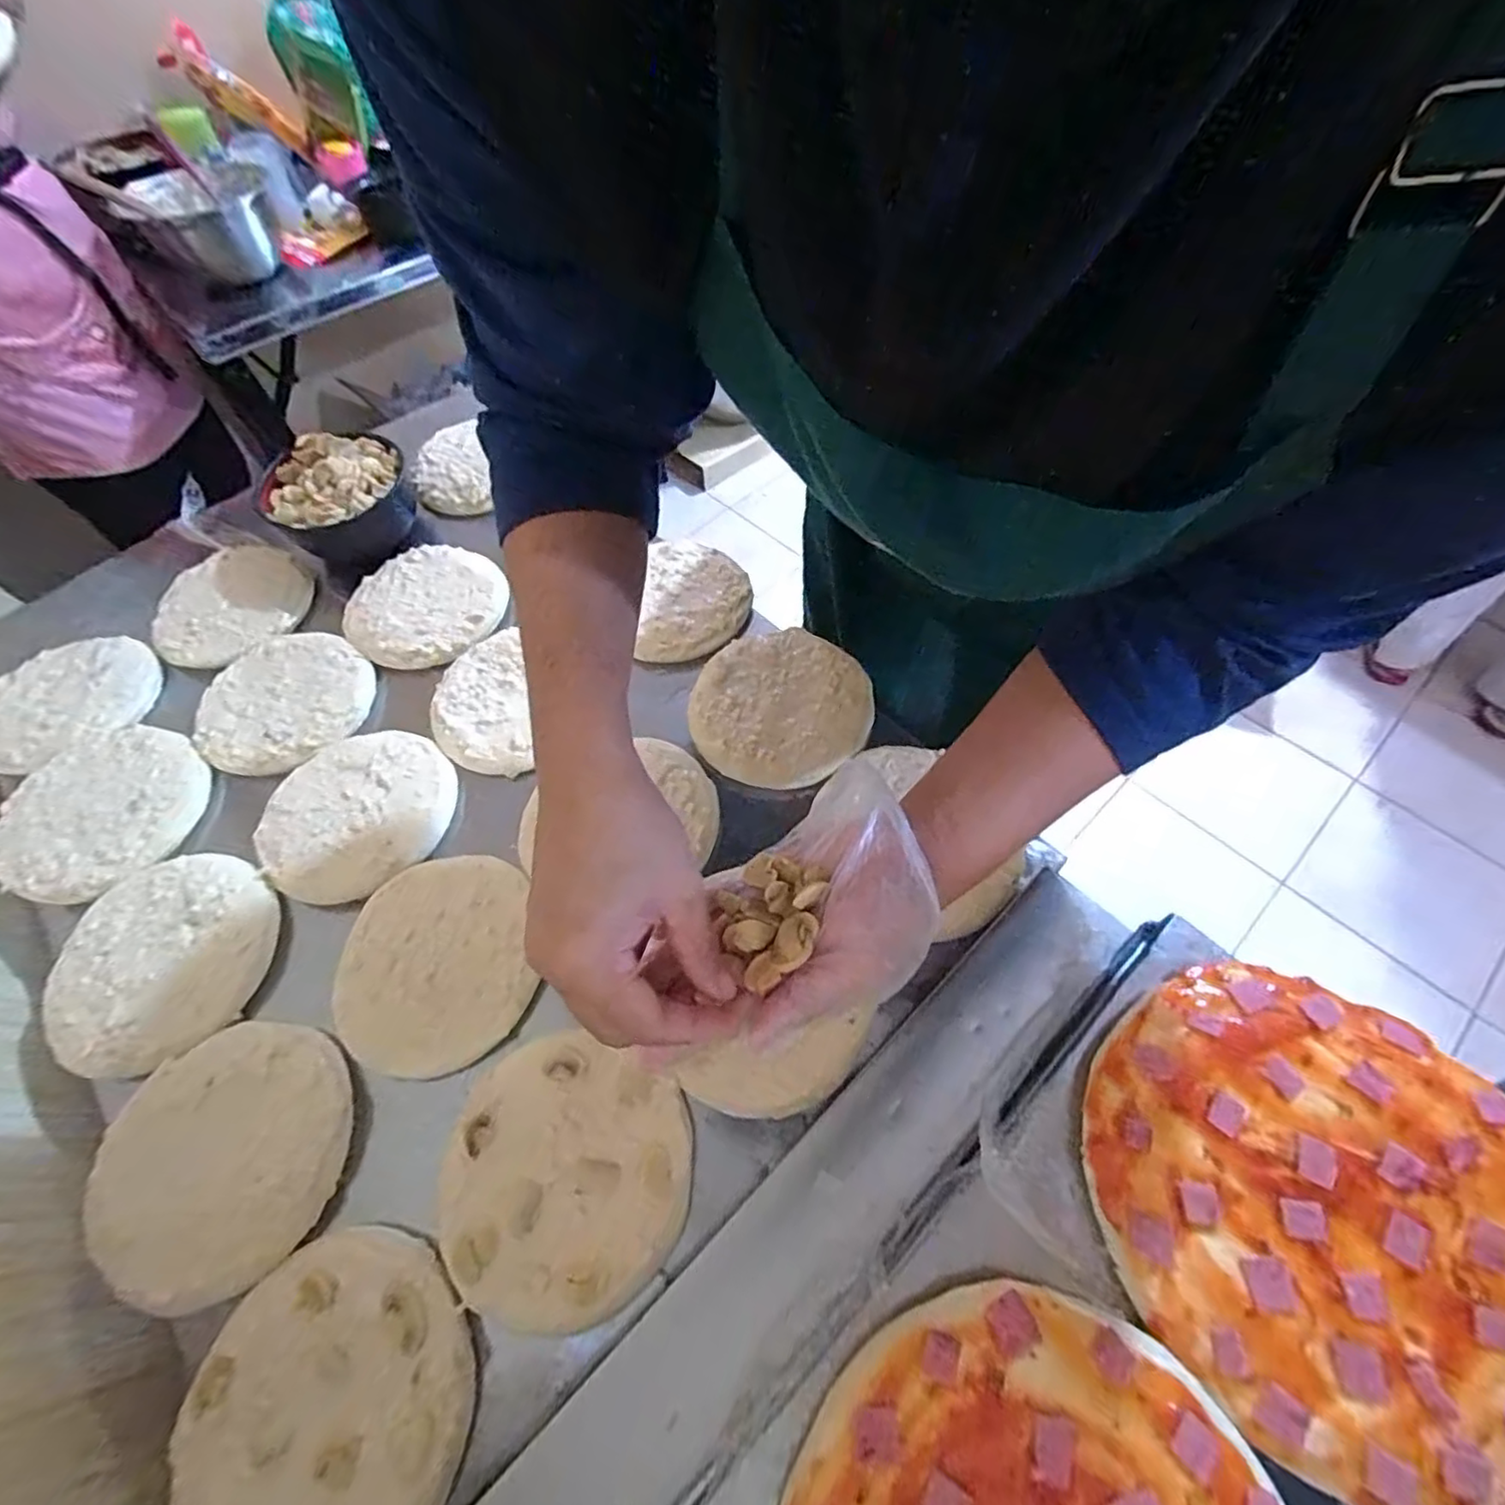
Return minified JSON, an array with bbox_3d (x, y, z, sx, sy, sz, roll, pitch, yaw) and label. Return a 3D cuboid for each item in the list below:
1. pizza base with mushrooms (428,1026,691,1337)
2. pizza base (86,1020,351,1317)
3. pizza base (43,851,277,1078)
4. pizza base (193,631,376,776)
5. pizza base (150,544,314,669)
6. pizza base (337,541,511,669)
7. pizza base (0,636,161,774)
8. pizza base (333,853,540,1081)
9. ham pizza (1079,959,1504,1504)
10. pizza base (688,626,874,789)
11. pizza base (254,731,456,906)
[{"bbox_3d":[-0.109,0.244,0.368,0.141,0.010,0.135,20,65,11],"label":"pizza base with mushrooms"},{"bbox_3d":[-0.321,0.240,0.381,0.143,0.013,0.141,-2,59,2],"label":"pizza base"},{"bbox_3d":[-0.418,0.140,0.447,0.135,0.009,0.146,-39,65,-18],"label":"pizza base"},{"bbox_3d":[-0.418,-0.050,0.572,0.137,0.016,0.148,-1,59,2],"label":"pizza base"},{"bbox_3d":[-0.525,-0.151,0.640,0.150,0.015,0.146,32,66,20],"label":"pizza base"},{"bbox_3d":[-0.318,-0.146,0.623,0.146,0.012,0.138,-1,59,2],"label":"pizza base"},{"bbox_3d":[-0.626,-0.044,0.576,0.141,0.022,0.134,-1,59,2],"label":"pizza base"},{"bbox_3d":[-0.221,0.142,0.440,0.129,0.012,0.144,-14,60,-5],"label":"pizza base"},{"bbox_3d":[0.264,0.206,0.291,0.190,0.019,0.202,0,63,1],"label":"ham pizza"},{"bbox_3d":[0.021,-0.039,0.531,0.144,0.016,0.142,-1,59,2],"label":"pizza base"},{"bbox_3d":[-0.314,0.046,0.506,0.136,0.015,0.141,-1,59,2],"label":"pizza base"}]

